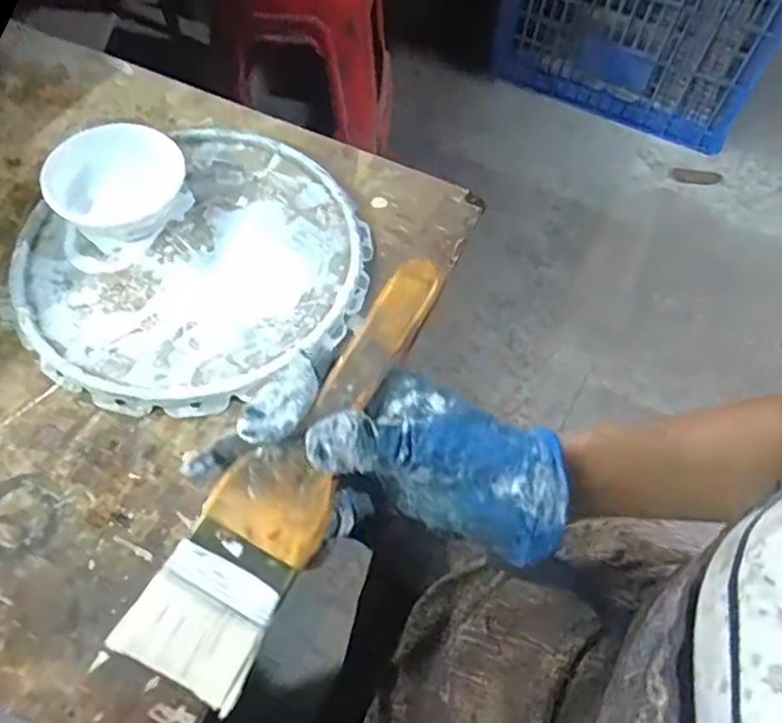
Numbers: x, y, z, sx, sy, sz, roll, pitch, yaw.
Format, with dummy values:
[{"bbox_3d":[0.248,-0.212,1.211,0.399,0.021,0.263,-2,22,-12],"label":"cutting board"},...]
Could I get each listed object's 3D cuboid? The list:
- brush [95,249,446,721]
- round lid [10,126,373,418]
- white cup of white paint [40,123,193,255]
[{"bbox_3d":[-0.036,0.039,0.283,0.049,0.017,0.211,27,69,13],"label":"brush"},{"bbox_3d":[-0.168,-0.090,0.552,0.287,0.025,0.265,1,60,-1],"label":"round lid"},{"bbox_3d":[-0.238,-0.154,0.559,0.104,0.053,0.102,1,60,-1],"label":"white cup of white paint"}]

